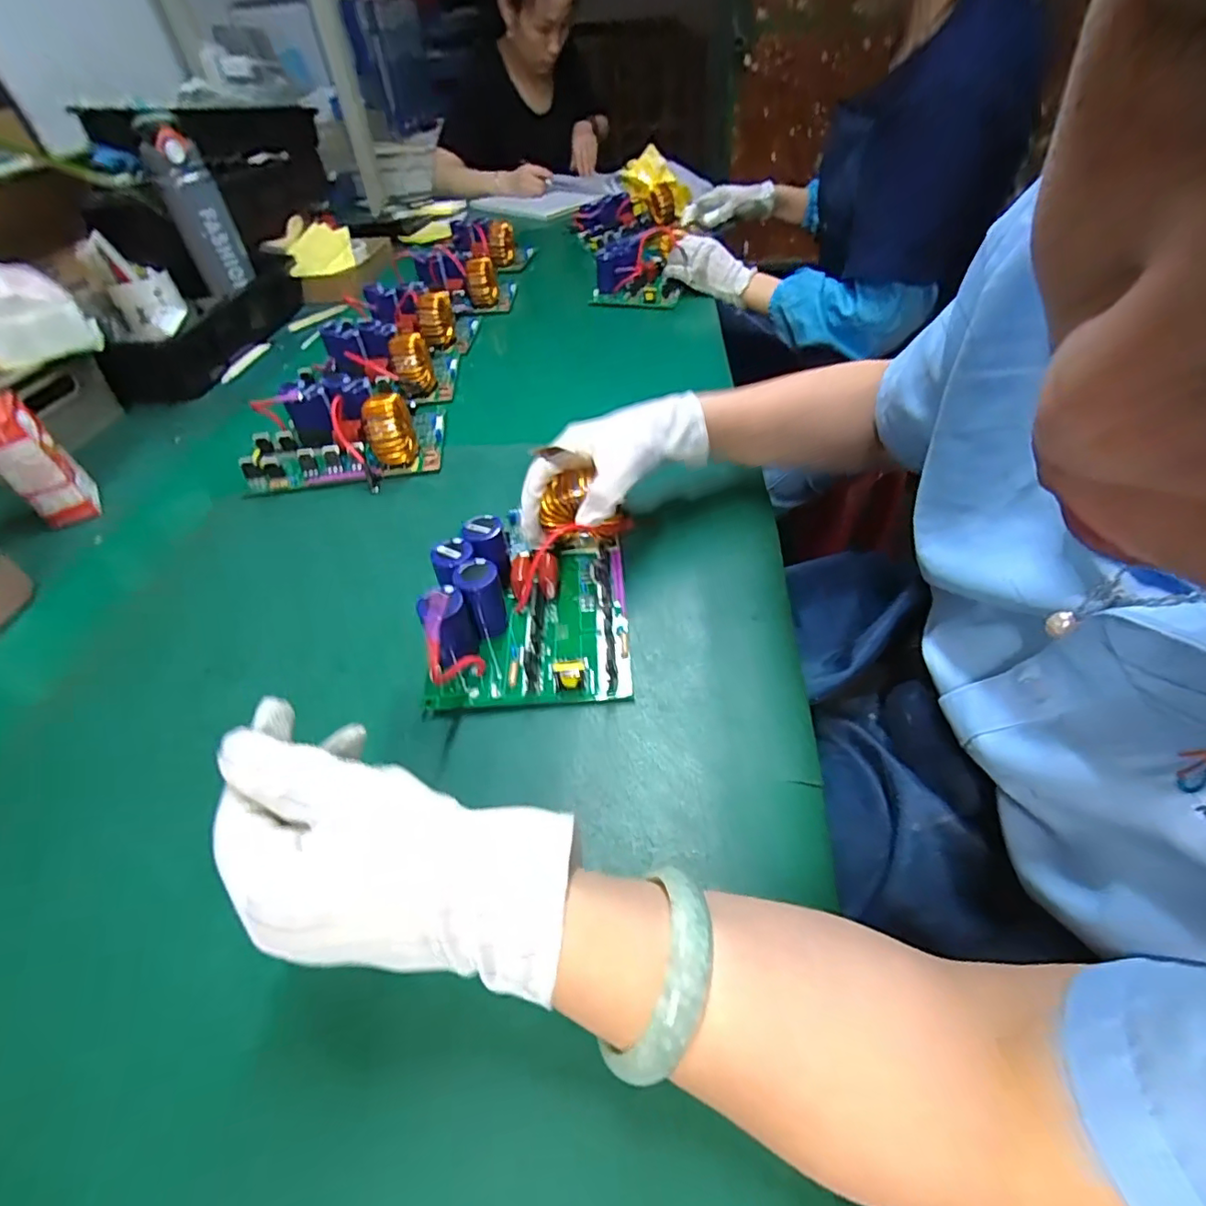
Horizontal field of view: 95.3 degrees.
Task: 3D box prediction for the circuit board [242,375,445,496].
[{"bbox_3d":[-0.266,-0.178,0.564,0.186,0.060,0.125,-8,47,-2],"label":"circuit board"}]

